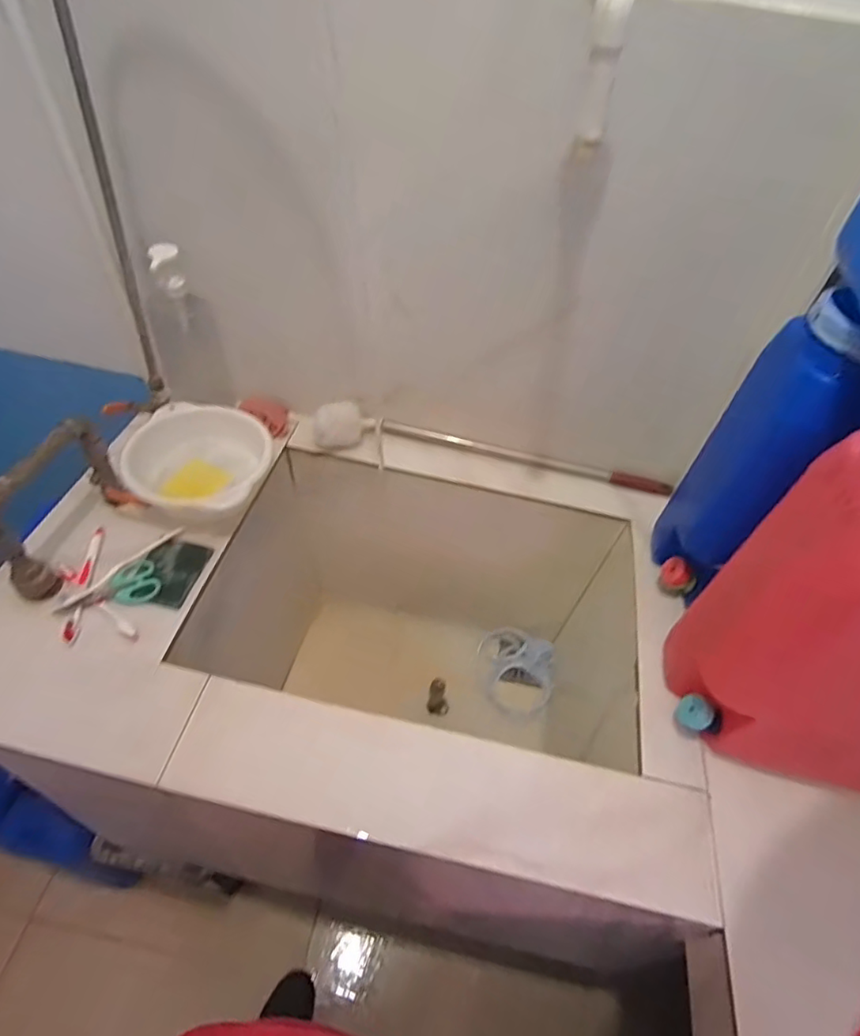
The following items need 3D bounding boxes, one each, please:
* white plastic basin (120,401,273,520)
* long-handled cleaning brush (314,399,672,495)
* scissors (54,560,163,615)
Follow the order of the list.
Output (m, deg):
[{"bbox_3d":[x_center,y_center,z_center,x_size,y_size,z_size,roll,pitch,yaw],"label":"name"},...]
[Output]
[{"bbox_3d":[-0.344,-0.076,0.838,0.198,0.078,0.195,3,50,-4],"label":"white plastic basin"},{"bbox_3d":[0.099,-0.107,0.923,0.594,0.075,0.067,10,50,2],"label":"long-handled cleaning brush"},{"bbox_3d":[-0.412,0.100,0.718,0.120,0.012,0.057,-26,58,-25],"label":"scissors"}]

